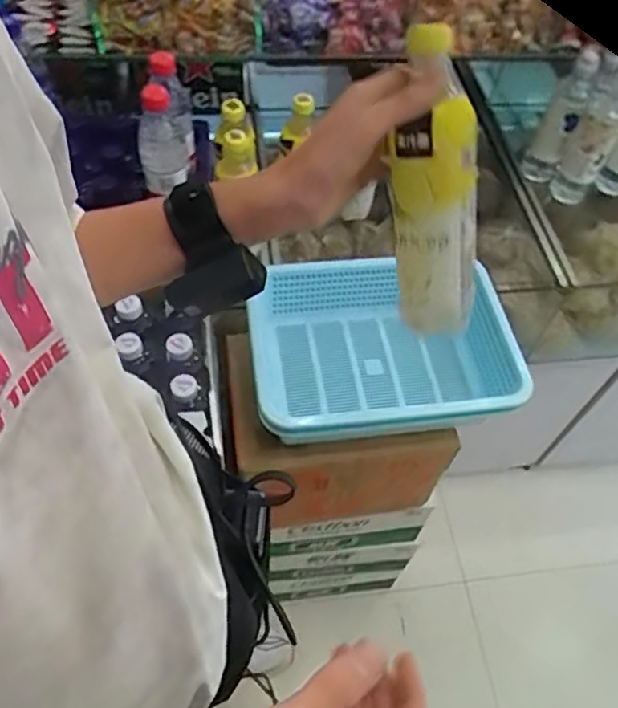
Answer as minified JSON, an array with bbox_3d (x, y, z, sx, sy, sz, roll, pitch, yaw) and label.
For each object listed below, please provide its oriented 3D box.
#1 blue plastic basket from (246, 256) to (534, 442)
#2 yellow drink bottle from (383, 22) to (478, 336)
[{"bbox_3d":[0.101,-0.018,0.877,0.342,0.112,0.270,0,55,-5],"label":"blue plastic basket"},{"bbox_3d":[0.096,-0.130,0.472,0.065,0.230,0.058,-4,13,-8],"label":"yellow drink bottle"}]

